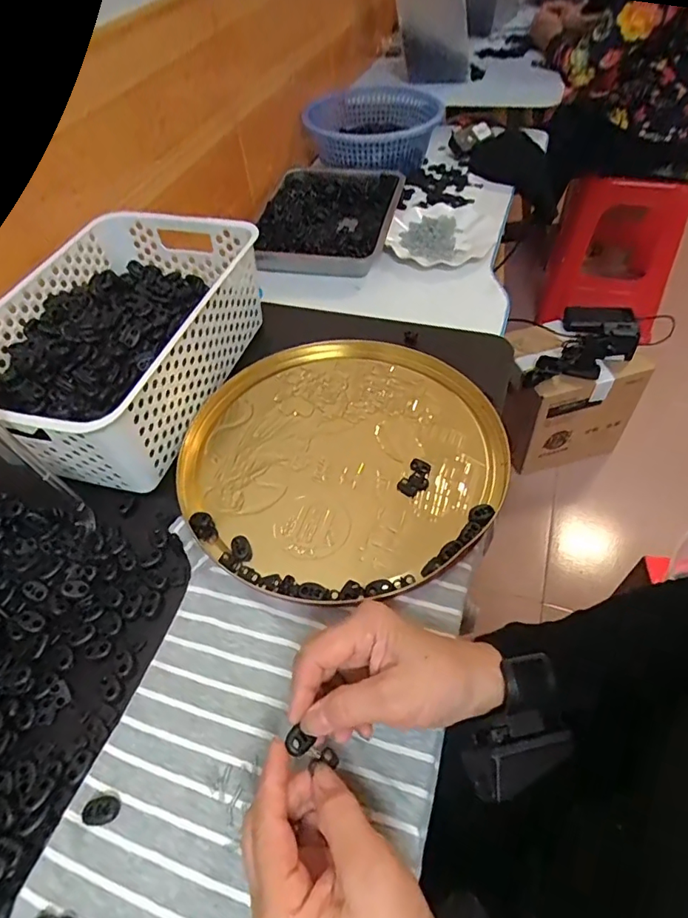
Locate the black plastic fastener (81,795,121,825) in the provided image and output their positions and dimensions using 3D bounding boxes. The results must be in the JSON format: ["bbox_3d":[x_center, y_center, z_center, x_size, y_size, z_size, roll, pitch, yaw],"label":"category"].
[{"bbox_3d":[-0.151,0.219,0.320,0.021,0.004,0.015,-14,51,-5],"label":"black plastic fastener"}]

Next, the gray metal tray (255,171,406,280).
[{"bbox_3d":[-0.030,-0.430,0.922,0.228,0.046,0.322,7,53,11],"label":"gray metal tray"}]

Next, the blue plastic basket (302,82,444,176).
[{"bbox_3d":[0.052,-0.662,1.020,0.232,0.085,0.233,20,56,20],"label":"blue plastic basket"}]

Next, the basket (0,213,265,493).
[{"bbox_3d":[-0.224,-0.119,0.523,0.201,0.108,0.297,12,54,15],"label":"basket"}]

